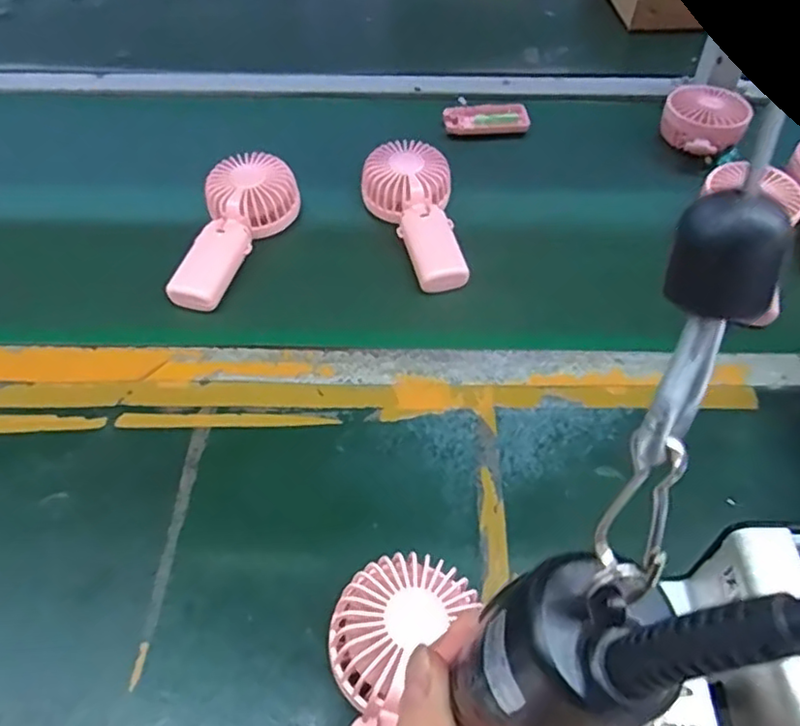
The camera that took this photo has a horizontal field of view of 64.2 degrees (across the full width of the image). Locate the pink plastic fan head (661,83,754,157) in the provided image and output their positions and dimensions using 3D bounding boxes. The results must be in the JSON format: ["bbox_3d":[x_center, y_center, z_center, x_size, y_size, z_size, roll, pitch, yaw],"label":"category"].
[{"bbox_3d":[0.332,-0.261,0.704,0.085,0.057,0.076,25,56,17],"label":"pink plastic fan head"}]

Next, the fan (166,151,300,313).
[{"bbox_3d":[-0.153,-0.125,0.595,0.082,0.041,0.175,8,53,5],"label":"fan"}]

